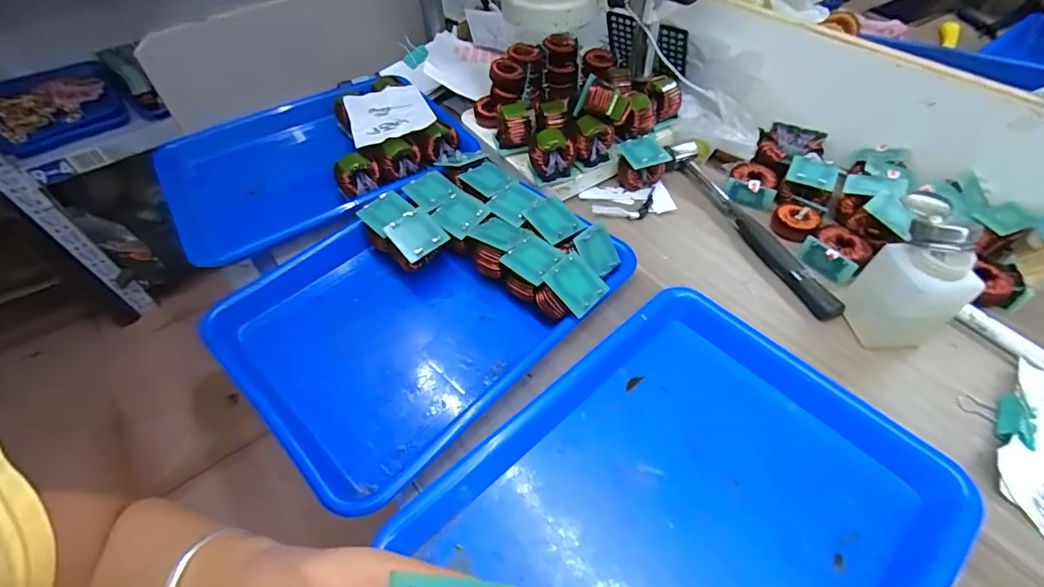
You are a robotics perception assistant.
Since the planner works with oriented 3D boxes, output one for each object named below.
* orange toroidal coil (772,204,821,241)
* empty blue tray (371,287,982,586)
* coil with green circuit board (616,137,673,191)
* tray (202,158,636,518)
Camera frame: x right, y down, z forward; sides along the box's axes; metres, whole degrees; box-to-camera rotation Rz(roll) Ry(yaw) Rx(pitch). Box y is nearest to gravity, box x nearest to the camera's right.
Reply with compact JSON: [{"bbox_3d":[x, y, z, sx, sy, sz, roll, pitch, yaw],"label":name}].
[{"bbox_3d":[0.285,-0.076,0.487,0.041,0.018,0.048,35,63,26],"label":"orange toroidal coil"},{"bbox_3d":[0.109,0.150,0.313,0.315,0.038,0.253,-36,59,-21],"label":"empty blue tray"},{"bbox_3d":[0.137,-0.150,0.530,0.053,0.045,0.054,-6,53,-1],"label":"coil with green circuit board"},{"bbox_3d":[-0.090,0.003,0.417,0.244,0.050,0.309,36,63,26],"label":"tray"}]

